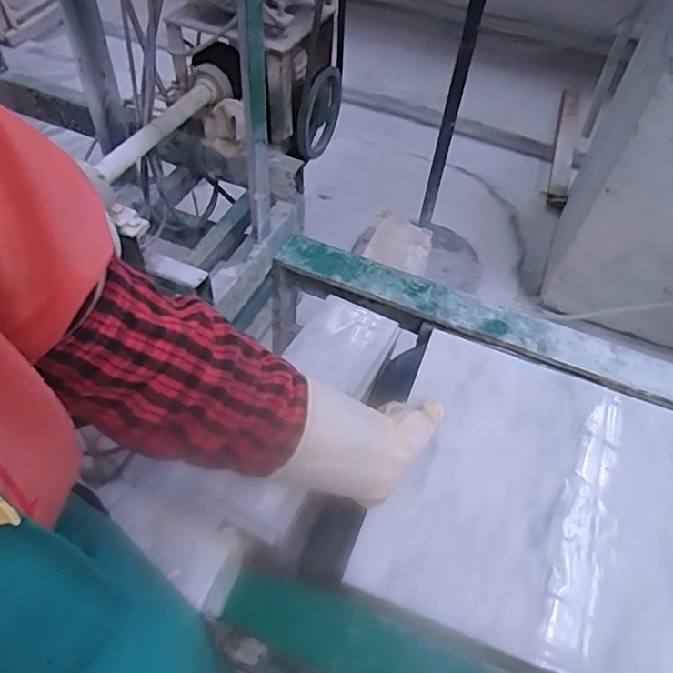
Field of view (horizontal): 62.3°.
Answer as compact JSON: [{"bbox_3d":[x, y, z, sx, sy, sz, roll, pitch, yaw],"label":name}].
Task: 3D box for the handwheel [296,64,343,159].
[{"bbox_3d":[-0.042,-0.526,1.332,0.037,0.195,0.191,22,55,14],"label":"handwheel"}]

